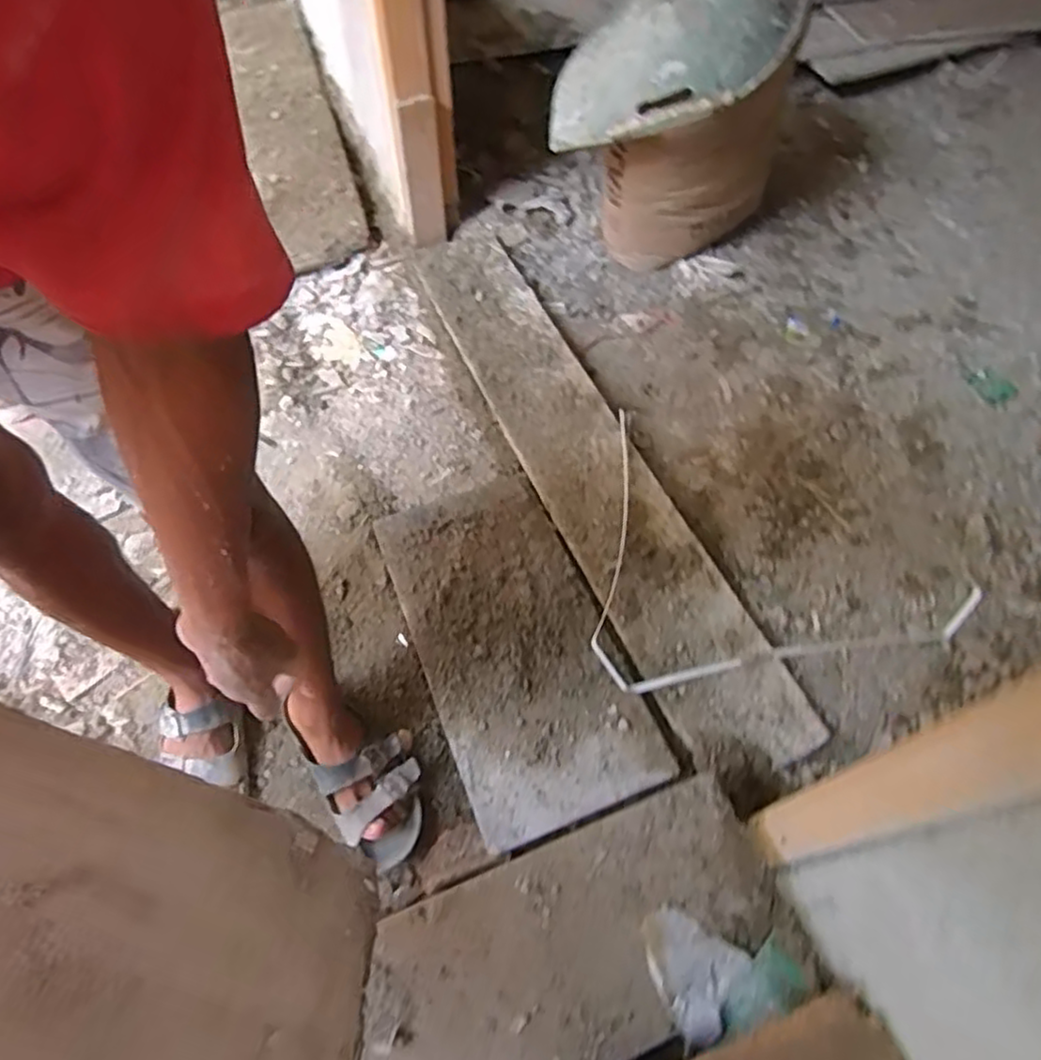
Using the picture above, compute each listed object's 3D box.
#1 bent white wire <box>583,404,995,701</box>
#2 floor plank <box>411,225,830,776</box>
[{"bbox_3d":[0.387,0.057,1.039,0.528,0.061,0.477,8,60,4],"label":"bent white wire"},{"bbox_3d":[0.090,-0.129,1.112,0.179,0.017,1.065,-22,63,-13],"label":"floor plank"}]

